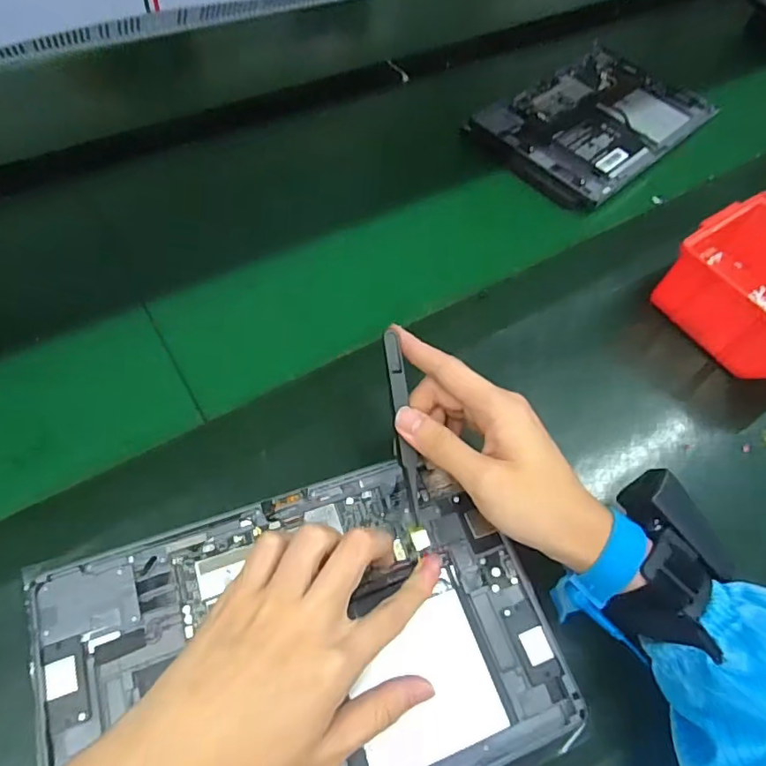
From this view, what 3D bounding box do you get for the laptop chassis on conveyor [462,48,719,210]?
[{"bbox_3d":[0.245,-0.299,0.612,0.284,0.025,0.167,-39,69,-25],"label":"laptop chassis on conveyor"}]

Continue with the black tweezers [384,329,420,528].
[{"bbox_3d":[0.012,0.024,0.312,0.010,0.005,0.113,-5,78,-8],"label":"black tweezers"}]

